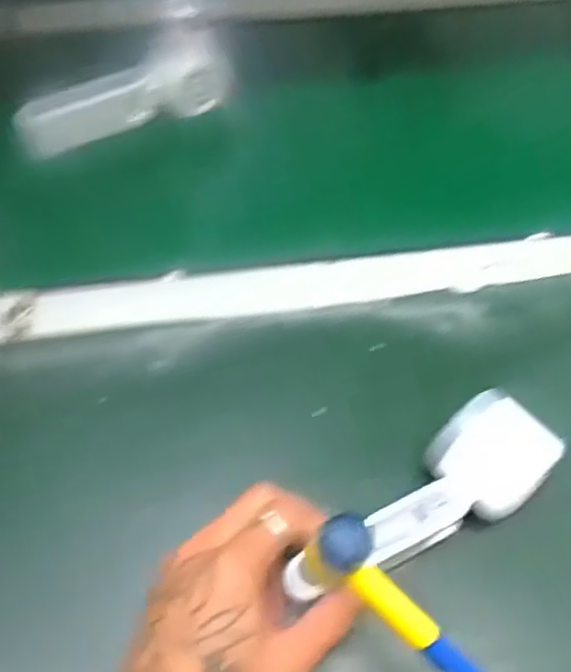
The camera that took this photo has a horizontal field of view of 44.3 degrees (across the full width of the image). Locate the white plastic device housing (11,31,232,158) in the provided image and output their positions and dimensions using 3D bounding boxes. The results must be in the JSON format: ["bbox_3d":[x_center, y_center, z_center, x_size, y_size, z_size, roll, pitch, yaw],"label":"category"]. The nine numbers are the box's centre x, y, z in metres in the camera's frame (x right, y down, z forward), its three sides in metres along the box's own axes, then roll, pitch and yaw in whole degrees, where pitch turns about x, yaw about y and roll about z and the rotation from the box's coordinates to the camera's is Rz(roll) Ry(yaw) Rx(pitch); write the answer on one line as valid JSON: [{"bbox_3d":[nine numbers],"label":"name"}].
[{"bbox_3d":[-0.122,-0.190,0.570,0.179,0.043,0.064,-35,64,-20],"label":"white plastic device housing"}]

